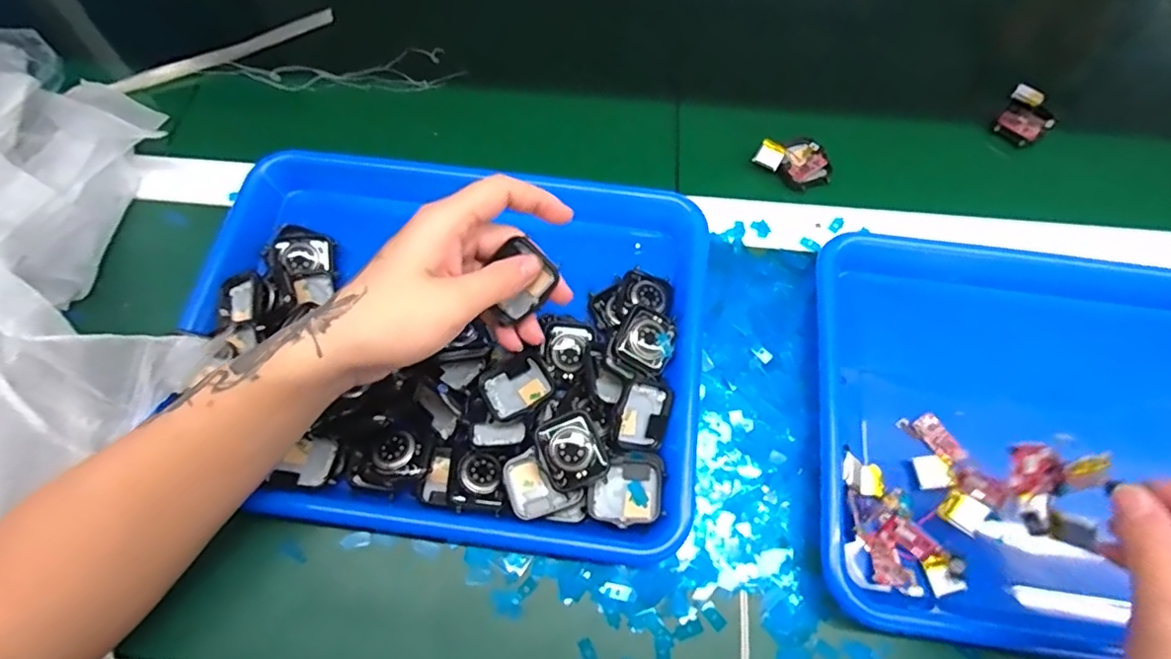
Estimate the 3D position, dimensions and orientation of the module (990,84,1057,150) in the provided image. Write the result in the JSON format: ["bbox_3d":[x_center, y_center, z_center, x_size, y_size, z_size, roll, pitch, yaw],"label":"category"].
[{"bbox_3d":[0.361,-0.175,0.480,0.047,0.015,0.041,-40,72,-15],"label":"module"}]

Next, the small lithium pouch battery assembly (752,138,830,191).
[{"bbox_3d":[0.167,-0.134,0.461,0.057,0.015,0.042,30,70,12],"label":"small lithium pouch battery assembly"}]

